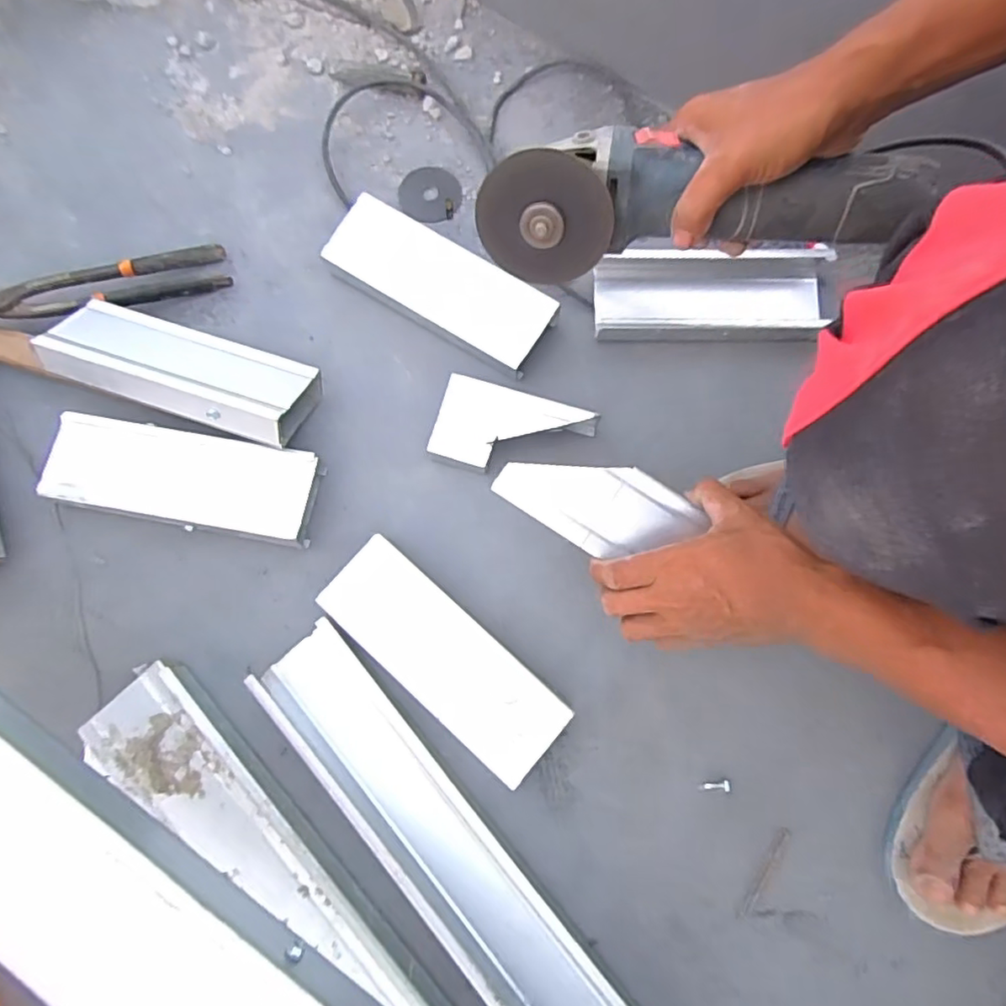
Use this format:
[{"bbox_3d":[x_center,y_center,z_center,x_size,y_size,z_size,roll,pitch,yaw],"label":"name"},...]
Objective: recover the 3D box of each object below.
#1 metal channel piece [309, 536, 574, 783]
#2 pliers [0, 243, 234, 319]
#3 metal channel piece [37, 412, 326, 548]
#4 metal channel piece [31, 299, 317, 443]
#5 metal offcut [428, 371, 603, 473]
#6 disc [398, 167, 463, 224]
[{"bbox_3d":[-0.048,0.124,0.483,0.210,0.037,0.073,41,79,8],"label":"metal channel piece"},{"bbox_3d":[-0.370,-0.199,0.555,0.217,0.013,0.048,-21,84,-15],"label":"pliers"},{"bbox_3d":[-0.274,-0.019,0.520,0.221,0.037,0.080,10,77,1],"label":"metal channel piece"},{"bbox_3d":[-0.278,-0.116,0.521,0.218,0.033,0.081,18,57,1],"label":"metal channel piece"},{"bbox_3d":[0.008,-0.058,0.531,0.131,0.039,0.075,17,77,2],"label":"metal offcut"},{"bbox_3d":[-0.074,-0.317,0.608,0.063,0.008,0.064,0,77,-2],"label":"disc"}]

